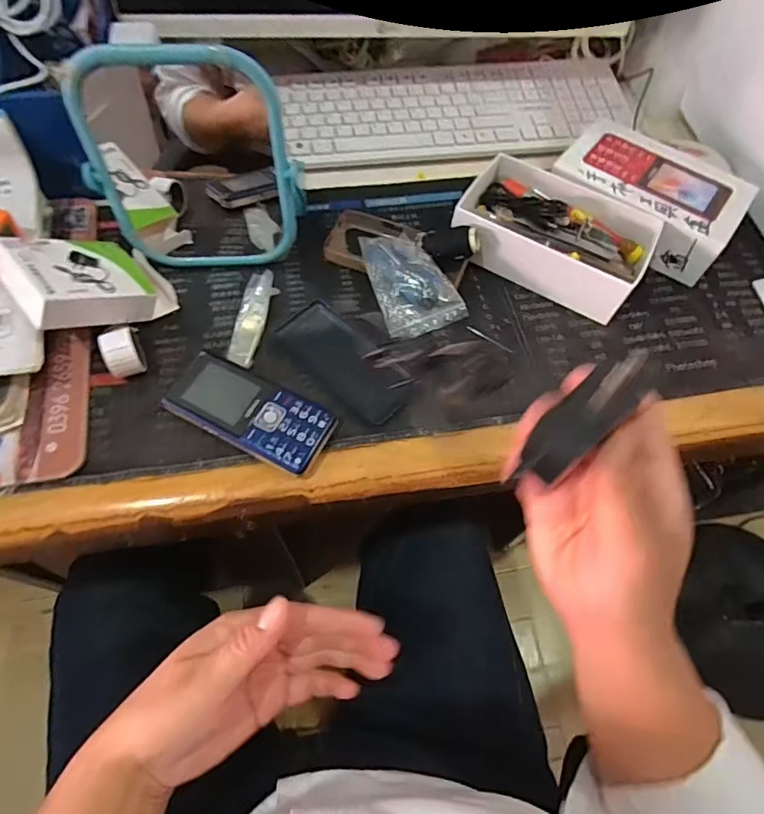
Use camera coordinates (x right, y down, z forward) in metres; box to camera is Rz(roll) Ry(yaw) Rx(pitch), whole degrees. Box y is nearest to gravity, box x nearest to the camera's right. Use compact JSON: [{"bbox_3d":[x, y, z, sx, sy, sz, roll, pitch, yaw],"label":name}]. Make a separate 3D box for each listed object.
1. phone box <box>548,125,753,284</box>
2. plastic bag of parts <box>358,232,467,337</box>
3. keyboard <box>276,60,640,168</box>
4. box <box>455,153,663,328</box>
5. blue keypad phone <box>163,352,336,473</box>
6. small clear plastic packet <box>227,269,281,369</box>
[{"bbox_3d":[0.267,-0.214,0.507,0.173,0.054,0.114,37,67,15],"label":"phone box"},{"bbox_3d":[0.023,-0.114,0.459,0.065,0.028,0.101,-19,66,-12],"label":"plastic bag of parts"},{"bbox_3d":[0.092,-0.344,0.581,0.405,0.019,0.147,-8,64,-7],"label":"keyboard"},{"bbox_3d":[0.161,-0.163,0.479,0.175,0.046,0.110,31,65,12],"label":"box"},{"bbox_3d":[-0.104,0.005,0.395,0.127,0.020,0.054,25,64,10],"label":"blue keypad phone"},{"bbox_3d":[-0.112,-0.080,0.441,0.027,0.004,0.104,7,63,0],"label":"small clear plastic packet"}]

